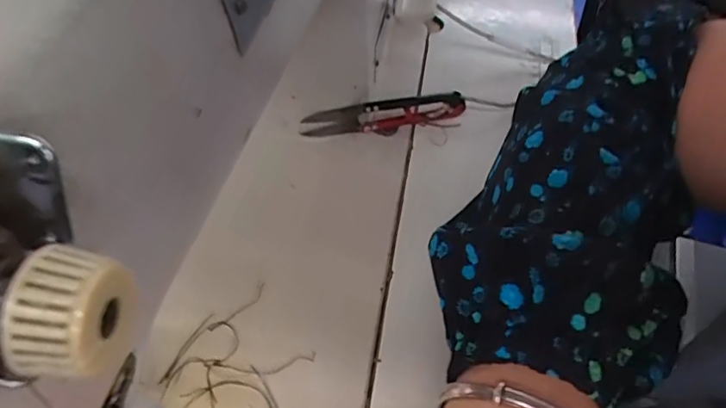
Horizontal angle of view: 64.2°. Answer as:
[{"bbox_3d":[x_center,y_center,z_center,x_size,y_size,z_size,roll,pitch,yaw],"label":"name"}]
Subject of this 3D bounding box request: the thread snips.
[{"bbox_3d":[0.014,-0.056,0.370,0.103,0.023,0.009,-11,52,-12],"label":"thread snips"}]

